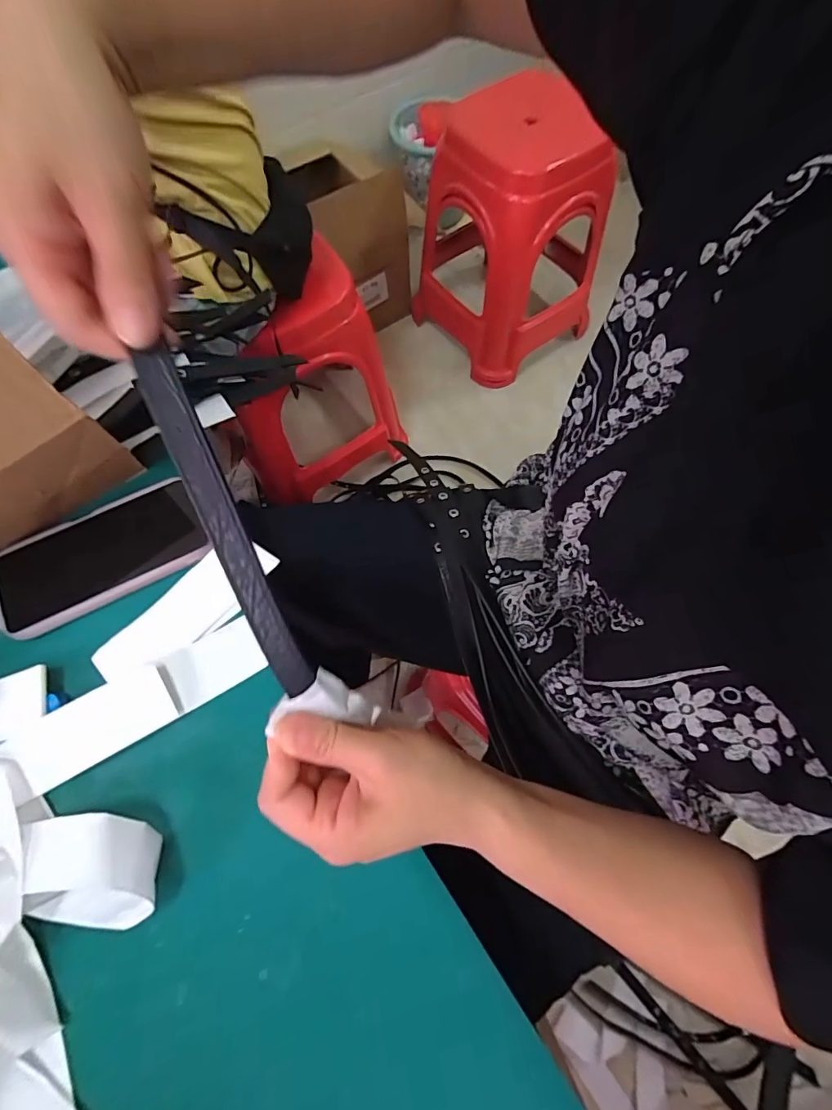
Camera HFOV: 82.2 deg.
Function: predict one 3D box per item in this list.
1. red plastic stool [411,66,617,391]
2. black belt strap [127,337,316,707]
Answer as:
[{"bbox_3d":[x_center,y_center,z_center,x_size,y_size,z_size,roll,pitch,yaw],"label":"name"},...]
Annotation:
[{"bbox_3d":[0.243,-0.768,1.181,0.351,0.479,0.358,-36,72,-12],"label":"red plastic stool"},{"bbox_3d":[-0.088,-0.012,0.221,0.018,0.008,0.166,-23,97,-8],"label":"black belt strap"}]

